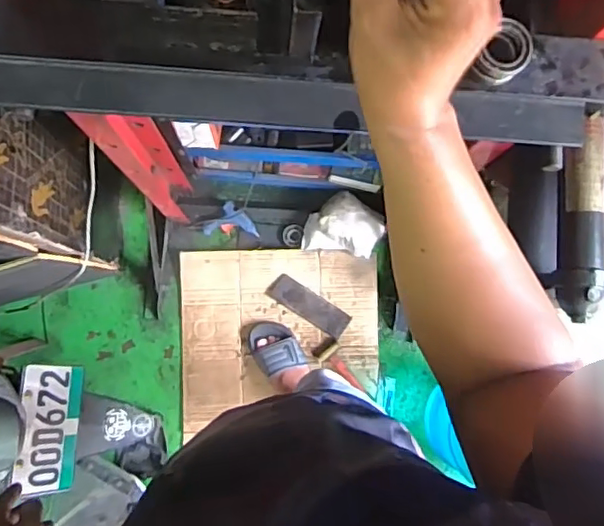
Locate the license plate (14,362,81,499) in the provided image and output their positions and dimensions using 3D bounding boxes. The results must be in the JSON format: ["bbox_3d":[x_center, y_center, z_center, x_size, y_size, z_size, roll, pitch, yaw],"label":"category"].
[{"bbox_3d":[-0.469,0.307,1.079,0.019,0.127,0.228,-9,77,30],"label":"license plate"}]

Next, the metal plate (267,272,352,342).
[{"bbox_3d":[0.019,0.111,1.498,0.217,0.010,0.070,33,91,6],"label":"metal plate"}]

